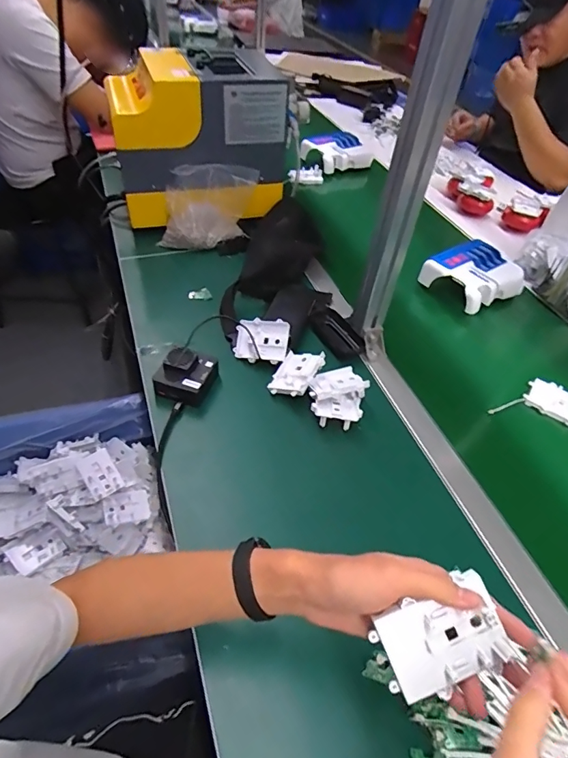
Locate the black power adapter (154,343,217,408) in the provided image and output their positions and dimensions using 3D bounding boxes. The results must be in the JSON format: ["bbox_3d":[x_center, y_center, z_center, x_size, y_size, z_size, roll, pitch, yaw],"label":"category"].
[{"bbox_3d":[-0.141,-0.004,0.669,0.070,0.059,0.077,18,47,13],"label":"black power adapter"}]

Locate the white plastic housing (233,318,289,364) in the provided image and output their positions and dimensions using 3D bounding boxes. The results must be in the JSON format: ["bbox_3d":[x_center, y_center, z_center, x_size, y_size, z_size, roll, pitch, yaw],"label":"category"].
[{"bbox_3d":[-0.036,-0.062,0.733,0.087,0.025,0.069,10,89,12],"label":"white plastic housing"}]

